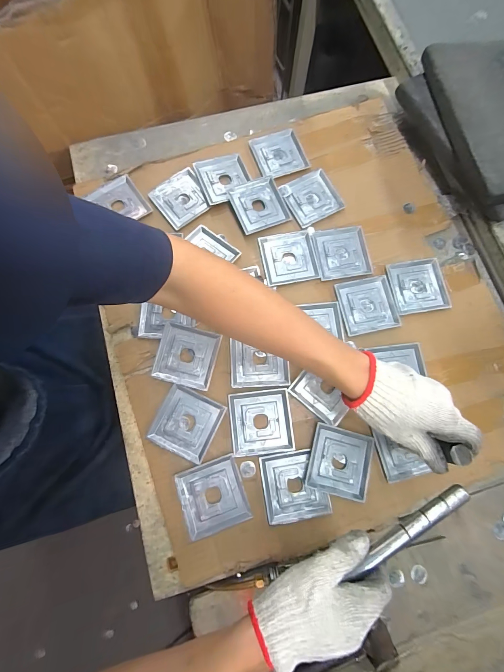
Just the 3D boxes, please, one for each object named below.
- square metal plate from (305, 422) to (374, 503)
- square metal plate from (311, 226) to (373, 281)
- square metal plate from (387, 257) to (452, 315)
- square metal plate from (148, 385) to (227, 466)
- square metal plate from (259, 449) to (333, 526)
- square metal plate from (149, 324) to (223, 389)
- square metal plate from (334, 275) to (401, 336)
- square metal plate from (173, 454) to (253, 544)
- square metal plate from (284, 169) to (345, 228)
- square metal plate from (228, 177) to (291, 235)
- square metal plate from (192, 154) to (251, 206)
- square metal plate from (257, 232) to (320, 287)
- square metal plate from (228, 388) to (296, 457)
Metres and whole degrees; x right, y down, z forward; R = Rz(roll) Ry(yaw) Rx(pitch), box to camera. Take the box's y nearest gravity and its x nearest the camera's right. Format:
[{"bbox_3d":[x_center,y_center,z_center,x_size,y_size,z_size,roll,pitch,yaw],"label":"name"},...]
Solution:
[{"bbox_3d":[0.129,0.183,0.428,0.089,0.013,0.091,16,77,2],"label":"square metal plate"},{"bbox_3d":[0.155,-0.144,0.508,0.090,0.004,0.089,-9,77,-4],"label":"square metal plate"},{"bbox_3d":[0.281,-0.084,0.497,0.091,0.005,0.090,-9,77,-4],"label":"square metal plate"},{"bbox_3d":[-0.097,0.130,0.442,0.089,0.004,0.088,25,77,4],"label":"square metal plate"},{"bbox_3d":[0.060,0.214,0.420,0.087,0.010,0.089,-8,77,-4],"label":"square metal plate"},{"bbox_3d":[-0.103,0.032,0.460,0.090,0.009,0.088,14,76,2],"label":"square metal plate"},{"bbox_3d":[0.192,-0.051,0.490,0.088,0.004,0.090,-11,77,-4],"label":"square metal plate"},{"bbox_3d":[-0.055,0.227,0.418,0.088,0.007,0.089,-19,78,-6],"label":"square metal plate"},{"bbox_3d":[0.109,-0.249,0.529,0.089,0.004,0.086,-25,79,-7],"label":"square metal plate"},{"bbox_3d":[0.012,-0.229,0.517,0.087,0.011,0.088,-23,78,-7],"label":"square metal plate"},{"bbox_3d":[-0.049,-0.283,0.530,0.088,0.013,0.088,-21,78,-7],"label":"square metal plate"},{"bbox_3d":[0.062,-0.132,0.505,0.087,0.007,0.088,-10,77,-4],"label":"square metal plate"},{"bbox_3d":[0.014,0.129,0.443,0.091,0.004,0.089,-6,77,-3],"label":"square metal plate"}]

